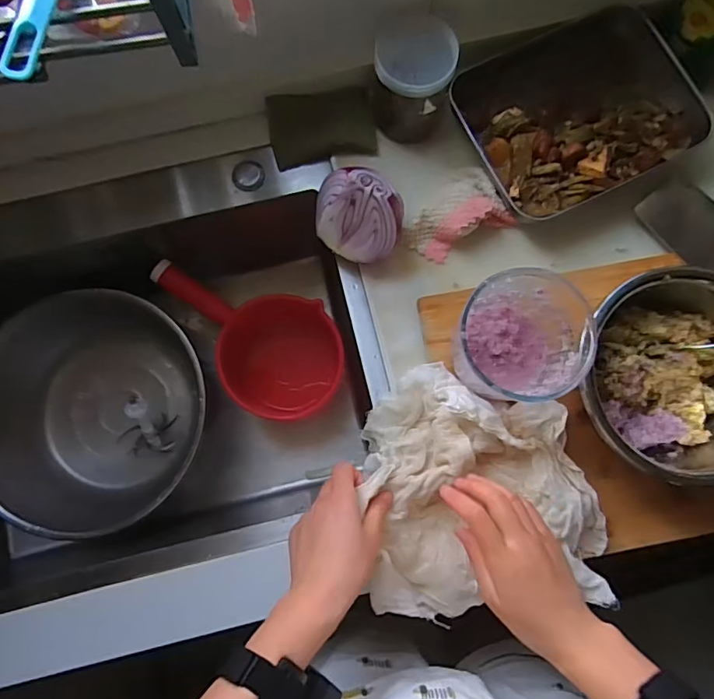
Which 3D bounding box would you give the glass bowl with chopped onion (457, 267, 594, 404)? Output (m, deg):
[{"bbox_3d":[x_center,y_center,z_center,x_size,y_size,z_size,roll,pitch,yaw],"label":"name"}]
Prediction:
[{"bbox_3d":[0.157,-0.008,0.472,0.094,0.090,0.110,4,81,1],"label":"glass bowl with chopped onion"}]

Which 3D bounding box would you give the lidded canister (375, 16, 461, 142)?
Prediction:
[{"bbox_3d":[0.061,-0.291,0.543,0.082,0.103,0.072,0,81,0],"label":"lidded canister"}]

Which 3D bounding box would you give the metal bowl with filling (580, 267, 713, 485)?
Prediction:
[{"bbox_3d":[0.306,0.025,0.492,0.182,0.097,0.178,0,81,0],"label":"metal bowl with filling"}]

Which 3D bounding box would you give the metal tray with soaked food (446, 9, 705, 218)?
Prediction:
[{"bbox_3d":[0.253,-0.273,0.571,0.252,0.044,0.195,-27,82,-4],"label":"metal tray with soaked food"}]

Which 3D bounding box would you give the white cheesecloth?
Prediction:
[{"bbox_3d":[0.117,0.134,0.494,0.222,0.069,0.238,0,81,0],"label":"white cheesecloth"}]

